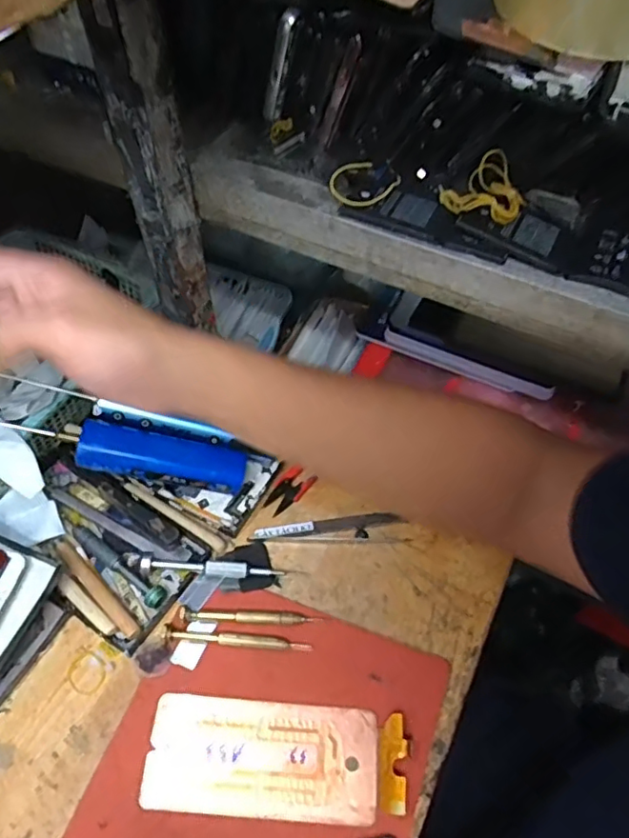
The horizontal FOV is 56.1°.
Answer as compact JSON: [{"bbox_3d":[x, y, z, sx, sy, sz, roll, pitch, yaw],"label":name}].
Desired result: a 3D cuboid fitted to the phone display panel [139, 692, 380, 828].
[{"bbox_3d":[-0.035,0.228,0.399,0.153,0.010,0.066,5,54,0],"label":"phone display panel"}]

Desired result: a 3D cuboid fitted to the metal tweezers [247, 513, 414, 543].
[{"bbox_3d":[0.012,0.092,0.498,0.127,0.007,0.026,1,54,-3],"label":"metal tweezers"}]

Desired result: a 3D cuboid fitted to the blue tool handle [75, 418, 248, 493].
[{"bbox_3d":[-0.121,0.032,0.481,0.131,0.028,0.032,13,53,-16],"label":"blue tool handle"}]

